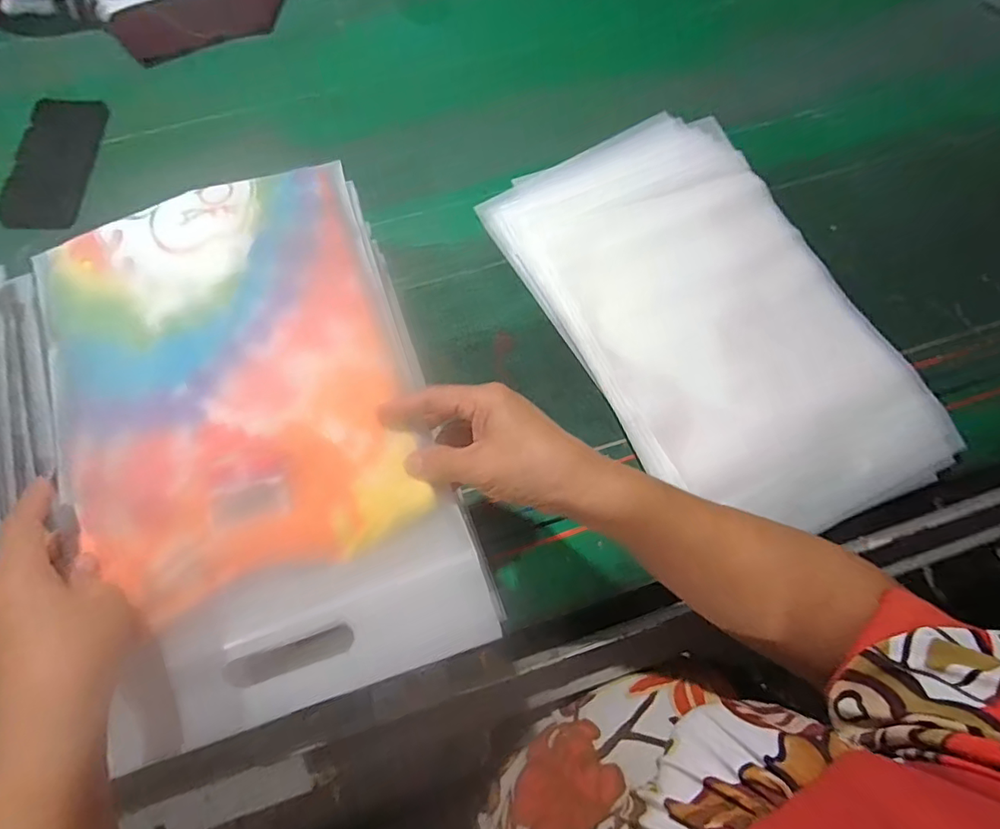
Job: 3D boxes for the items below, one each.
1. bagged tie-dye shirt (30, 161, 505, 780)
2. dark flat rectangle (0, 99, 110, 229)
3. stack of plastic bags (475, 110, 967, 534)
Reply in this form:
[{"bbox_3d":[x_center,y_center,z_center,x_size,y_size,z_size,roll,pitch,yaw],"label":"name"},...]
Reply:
[{"bbox_3d":[-0.171,0.007,0.345,0.229,0.025,0.355,-19,74,-6],"label":"bagged tie-dye shirt"},{"bbox_3d":[-0.490,-0.276,0.571,0.077,0.016,0.160,2,73,0],"label":"dark flat rectangle"},{"bbox_3d":[0.201,-0.098,0.502,0.271,0.022,0.435,-24,75,-8],"label":"stack of plastic bags"}]

